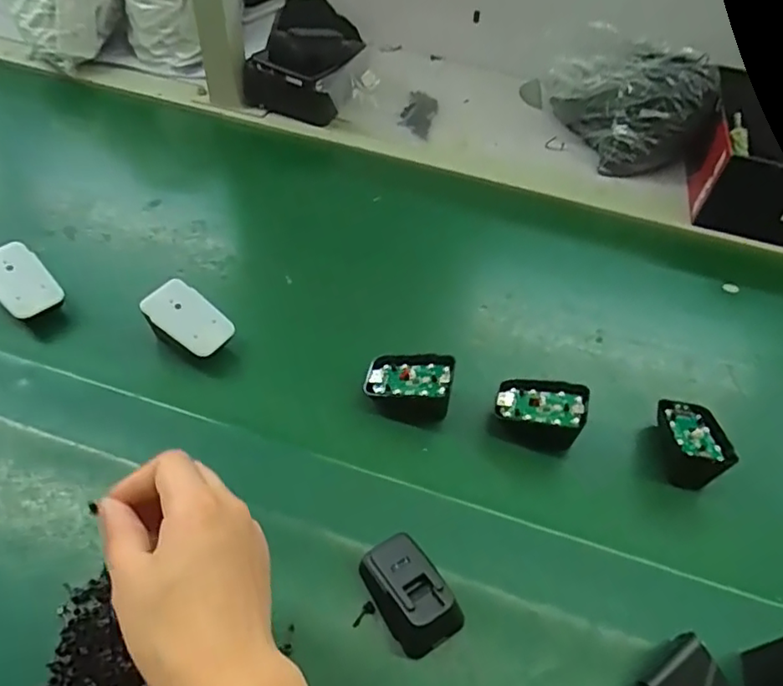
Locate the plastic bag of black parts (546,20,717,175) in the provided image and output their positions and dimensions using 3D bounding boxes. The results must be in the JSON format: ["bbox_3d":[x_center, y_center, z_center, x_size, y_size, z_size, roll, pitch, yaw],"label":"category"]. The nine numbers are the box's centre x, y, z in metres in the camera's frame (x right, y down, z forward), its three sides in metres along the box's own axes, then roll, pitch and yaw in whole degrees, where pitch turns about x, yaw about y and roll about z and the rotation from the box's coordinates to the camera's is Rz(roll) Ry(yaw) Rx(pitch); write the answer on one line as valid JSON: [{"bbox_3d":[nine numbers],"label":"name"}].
[{"bbox_3d":[0.276,-0.275,0.681,0.153,0.115,0.135,5,49,-2],"label":"plastic bag of black parts"}]

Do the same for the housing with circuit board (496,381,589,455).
[{"bbox_3d":[0.117,0.055,0.465,0.067,0.035,0.050,10,49,2],"label":"housing with circuit board"}]

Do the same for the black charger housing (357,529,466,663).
[{"bbox_3d":[0.009,0.154,0.368,0.042,0.039,0.067,-25,56,-21],"label":"black charger housing"}]

